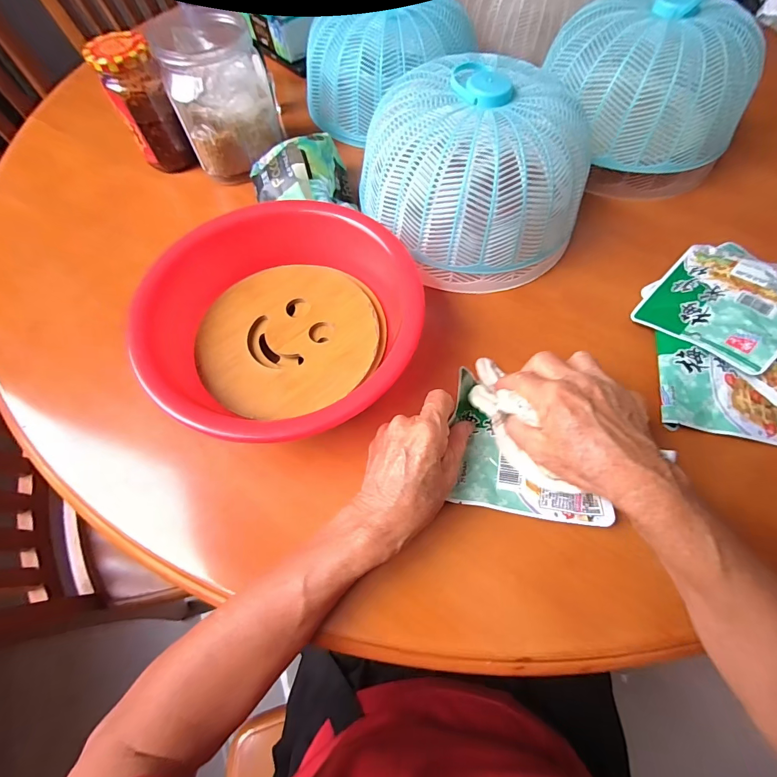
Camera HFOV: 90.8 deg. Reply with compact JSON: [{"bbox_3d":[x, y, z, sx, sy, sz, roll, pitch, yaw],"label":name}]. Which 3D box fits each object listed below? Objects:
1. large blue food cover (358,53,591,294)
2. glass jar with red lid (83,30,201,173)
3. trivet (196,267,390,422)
[{"bbox_3d":[0.086,-0.213,0.386,0.221,0.125,0.186,-5,64,-1],"label":"large blue food cover"},{"bbox_3d":[-0.289,-0.332,0.462,0.061,0.130,0.065,-24,65,-10],"label":"glass jar with red lid"},{"bbox_3d":[-0.087,-0.047,0.348,0.161,0.009,0.150,-3,67,-2],"label":"trivet"}]

